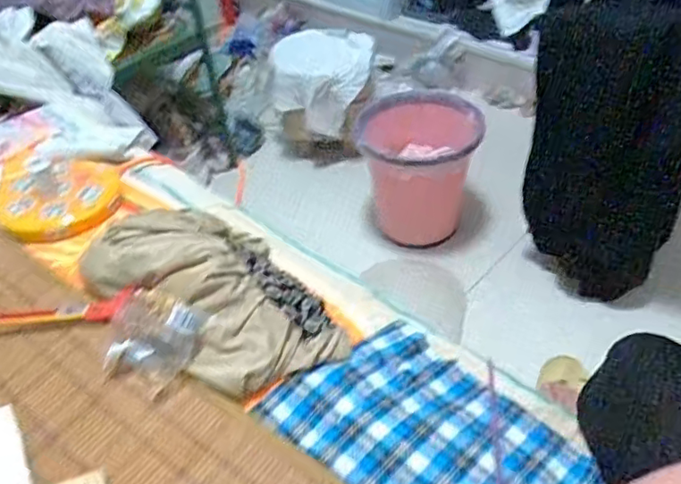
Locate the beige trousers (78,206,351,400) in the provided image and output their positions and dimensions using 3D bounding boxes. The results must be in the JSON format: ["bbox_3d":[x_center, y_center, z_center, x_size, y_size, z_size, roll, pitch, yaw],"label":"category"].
[{"bbox_3d":[-0.138,0.040,0.633,0.318,0.051,0.176,29,54,29],"label":"beige trousers"}]

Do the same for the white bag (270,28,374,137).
[{"bbox_3d":[-0.049,-0.424,1.506,0.252,0.221,0.128,-1,44,6],"label":"white bag"}]

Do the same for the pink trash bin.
[{"bbox_3d":[0.166,-0.152,1.334,0.261,0.295,0.234,22,50,27],"label":"pink trash bin"}]

